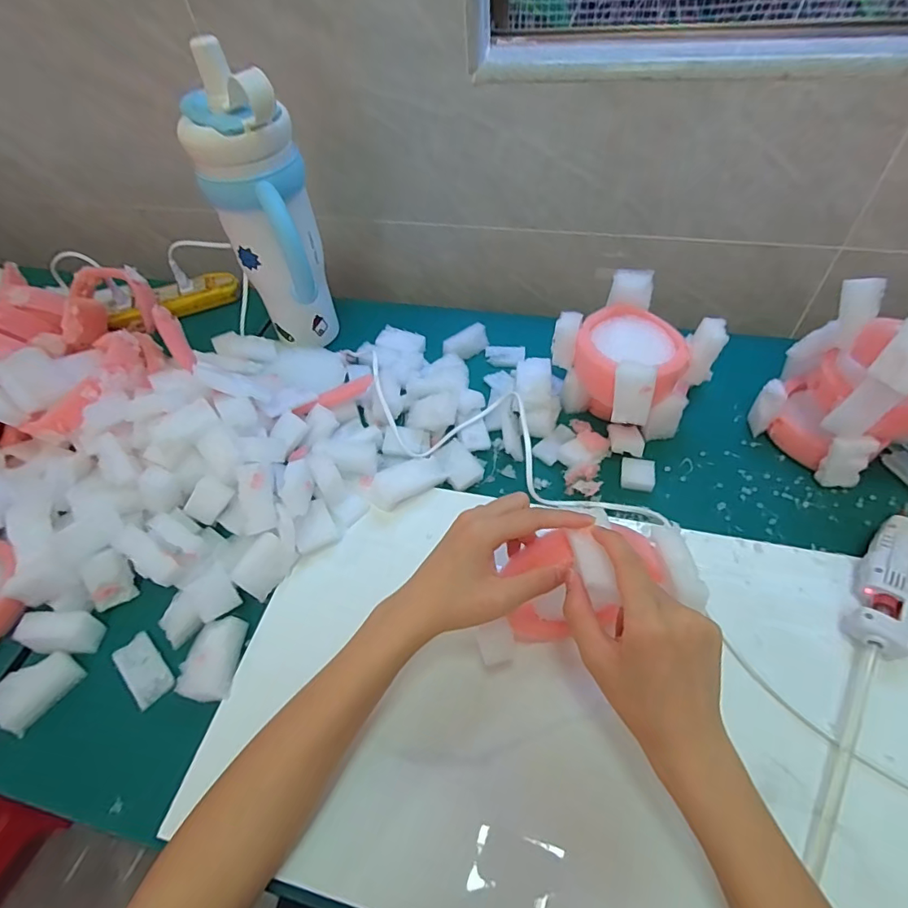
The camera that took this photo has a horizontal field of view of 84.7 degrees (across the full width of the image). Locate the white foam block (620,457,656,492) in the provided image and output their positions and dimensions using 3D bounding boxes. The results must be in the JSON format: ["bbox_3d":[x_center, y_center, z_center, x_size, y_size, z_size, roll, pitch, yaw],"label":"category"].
[{"bbox_3d":[0.173,0.020,0.469,0.030,0.014,0.027,10,56,12],"label":"white foam block"}]

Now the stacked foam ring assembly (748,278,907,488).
[{"bbox_3d":[0.358,-0.061,0.418,0.139,0.171,0.123,6,55,9],"label":"stacked foam ring assembly"}]

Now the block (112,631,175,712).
[{"bbox_3d":[-0.246,0.170,0.395,0.028,0.009,0.055,-40,60,-22],"label":"block"}]

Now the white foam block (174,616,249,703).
[{"bbox_3d":[-0.188,0.158,0.386,0.038,0.018,0.059,1,54,5],"label":"white foam block"}]

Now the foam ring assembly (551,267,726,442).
[{"bbox_3d":[0.169,-0.085,0.491,0.112,0.109,0.126,-28,57,-15],"label":"foam ring assembly"}]

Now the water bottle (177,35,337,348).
[{"bbox_3d":[-0.183,-0.224,0.511,0.096,0.271,0.128,-21,55,-11],"label":"water bottle"}]

